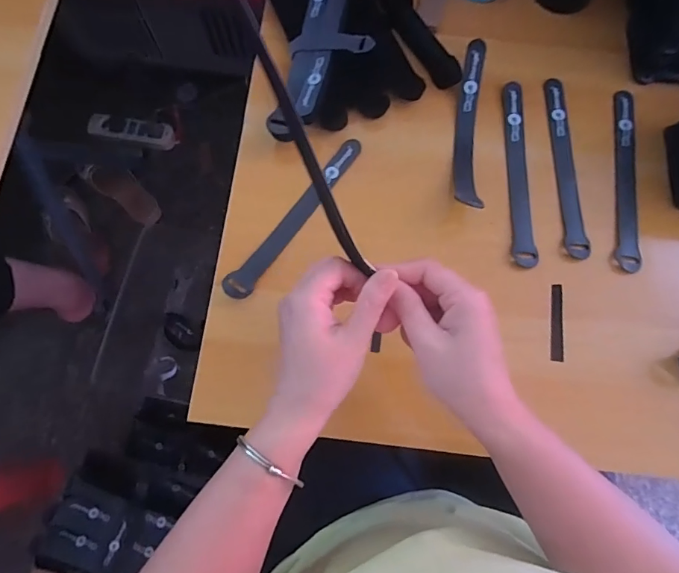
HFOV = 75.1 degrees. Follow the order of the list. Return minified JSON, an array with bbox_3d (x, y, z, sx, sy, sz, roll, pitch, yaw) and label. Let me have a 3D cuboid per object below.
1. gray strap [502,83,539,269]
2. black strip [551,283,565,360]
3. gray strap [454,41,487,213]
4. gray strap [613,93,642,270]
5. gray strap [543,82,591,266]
[{"bbox_3d":[0.179,-0.116,0.438,0.022,0.009,0.202,3,75,1],"label":"gray strap"},{"bbox_3d":[0.196,0.032,0.397,0.012,0.004,0.070,6,75,2],"label":"black strip"},{"bbox_3d":[0.129,-0.158,0.434,0.021,0.034,0.187,7,76,2],"label":"gray strap"},{"bbox_3d":[0.285,-0.111,0.440,0.021,0.006,0.208,6,71,13],"label":"gray strap"},{"bbox_3d":[0.227,-0.124,0.442,0.020,0.010,0.203,2,75,1],"label":"gray strap"}]

